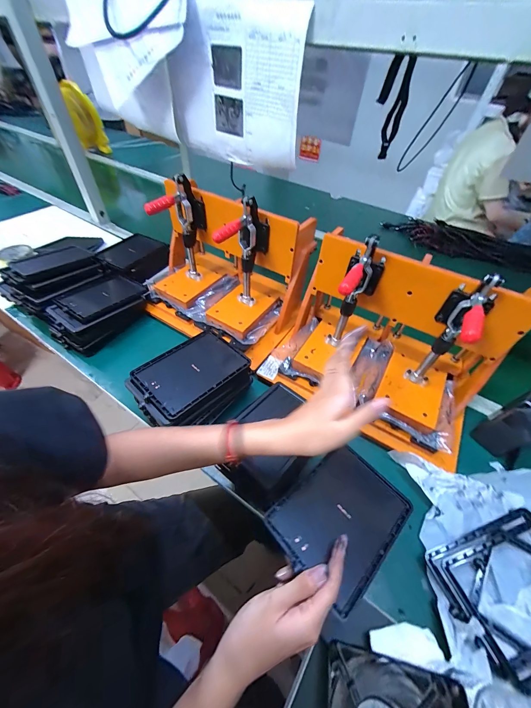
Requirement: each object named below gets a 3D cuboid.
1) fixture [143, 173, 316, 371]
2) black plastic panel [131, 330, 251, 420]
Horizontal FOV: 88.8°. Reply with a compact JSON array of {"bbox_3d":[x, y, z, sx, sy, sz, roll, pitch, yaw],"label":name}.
[{"bbox_3d":[-0.102,-0.197,0.597,0.362,0.242,0.215,27,53,18],"label":"fixture"},{"bbox_3d":[-0.121,0.024,0.455,0.116,0.017,0.165,36,56,24],"label":"black plastic panel"}]

